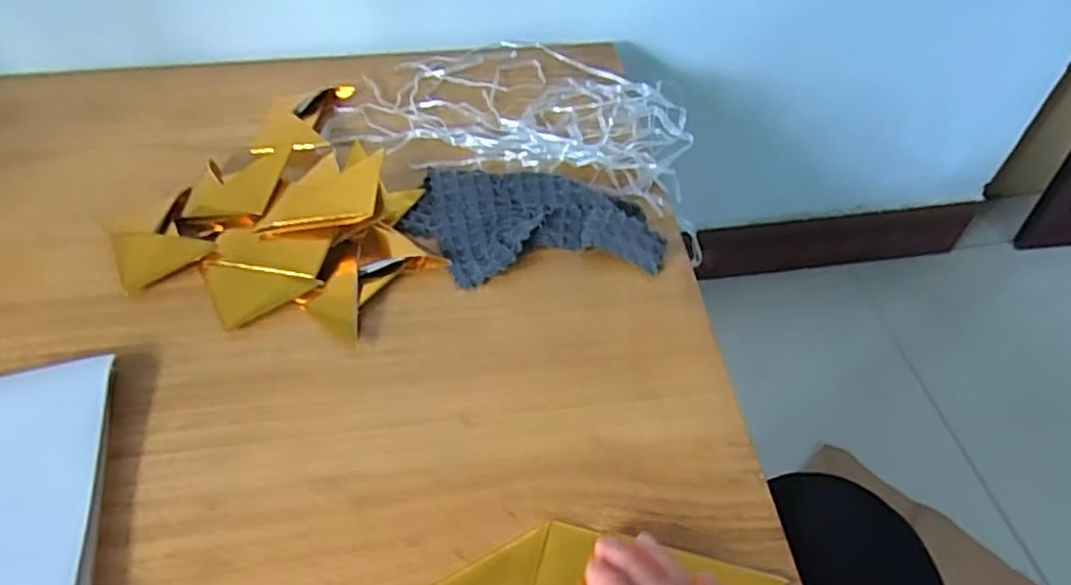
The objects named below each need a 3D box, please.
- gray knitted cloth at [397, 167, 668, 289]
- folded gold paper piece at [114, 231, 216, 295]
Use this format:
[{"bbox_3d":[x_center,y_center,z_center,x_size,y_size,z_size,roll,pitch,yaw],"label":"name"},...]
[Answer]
[{"bbox_3d":[-0.003,-0.058,0.571,0.201,0.024,0.110,0,50,-1],"label":"gray knitted cloth"},{"bbox_3d":[-0.297,-0.035,0.560,0.070,0.011,0.063,-22,54,-18],"label":"folded gold paper piece"}]

